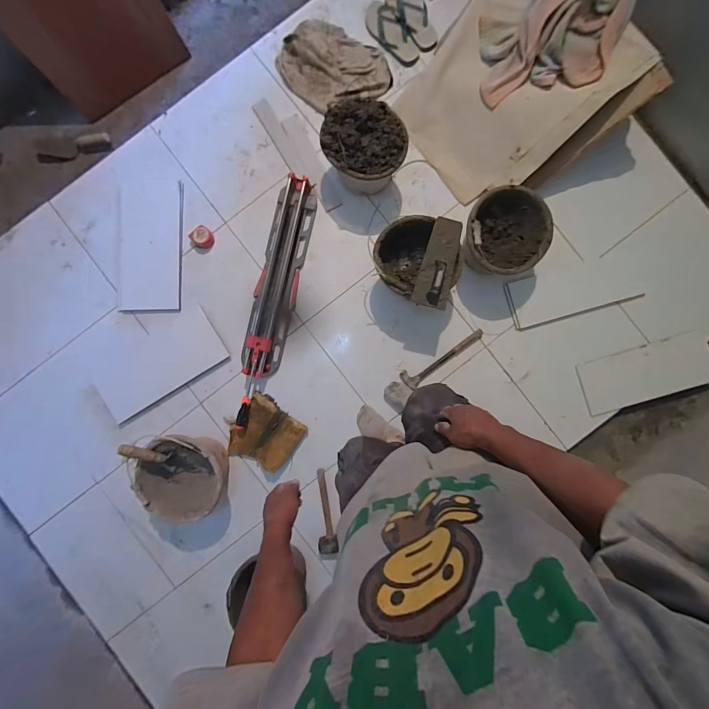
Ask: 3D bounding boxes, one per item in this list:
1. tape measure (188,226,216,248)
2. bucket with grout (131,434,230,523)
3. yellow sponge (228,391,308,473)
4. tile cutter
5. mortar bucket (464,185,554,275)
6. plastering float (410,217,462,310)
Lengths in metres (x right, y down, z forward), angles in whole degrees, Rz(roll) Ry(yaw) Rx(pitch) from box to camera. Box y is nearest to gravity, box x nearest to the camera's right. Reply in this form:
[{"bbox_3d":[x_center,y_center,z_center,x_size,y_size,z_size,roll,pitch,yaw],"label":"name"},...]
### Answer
[{"bbox_3d":[-0.586,-0.453,1.260,0.077,0.038,0.076,0,88,1],"label":"tape measure"},{"bbox_3d":[-0.582,0.428,1.161,0.262,0.214,0.299,-15,88,0],"label":"bucket with grout"},{"bbox_3d":[-0.342,0.305,1.236,0.249,0.052,0.252,38,89,2],"label":"yellow sponge"},{"bbox_3d":[-0.305,-0.203,1.234,0.148,0.081,0.909,12,88,1],"label":"tile cutter"},{"bbox_3d":[0.506,-0.401,1.145,0.258,0.184,0.280,0,89,1],"label":"mortar bucket"},{"bbox_3d":[0.280,-0.297,1.051,0.121,0.071,0.291,16,89,1],"label":"plastering float"}]

